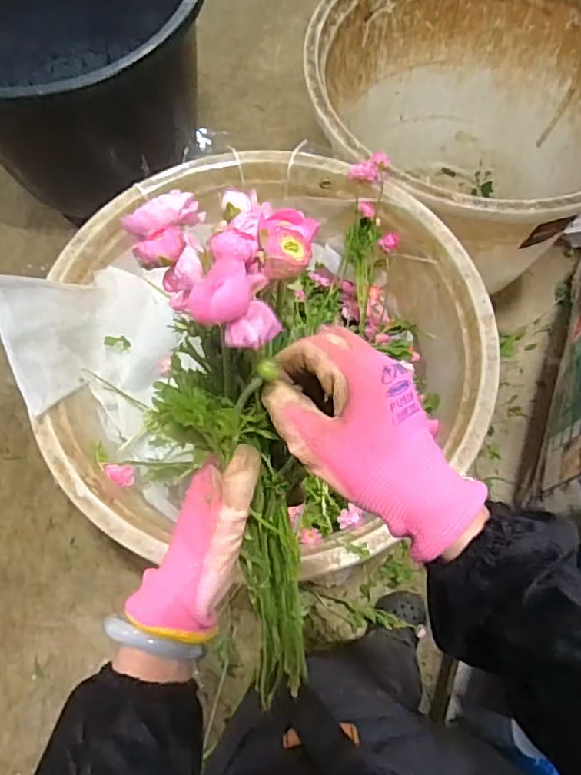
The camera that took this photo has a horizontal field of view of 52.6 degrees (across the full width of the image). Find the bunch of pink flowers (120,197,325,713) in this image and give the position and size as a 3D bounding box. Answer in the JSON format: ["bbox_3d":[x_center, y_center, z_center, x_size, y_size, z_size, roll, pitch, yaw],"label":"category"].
[{"bbox_3d":[-0.026,0.055,0.383,0.085,0.332,0.101,-7,36,-5],"label":"bunch of pink flowers"}]

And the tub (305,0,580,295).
[{"bbox_3d":[0.399,-0.558,1.411,0.716,0.556,0.728,0,68,1],"label":"tub"}]

